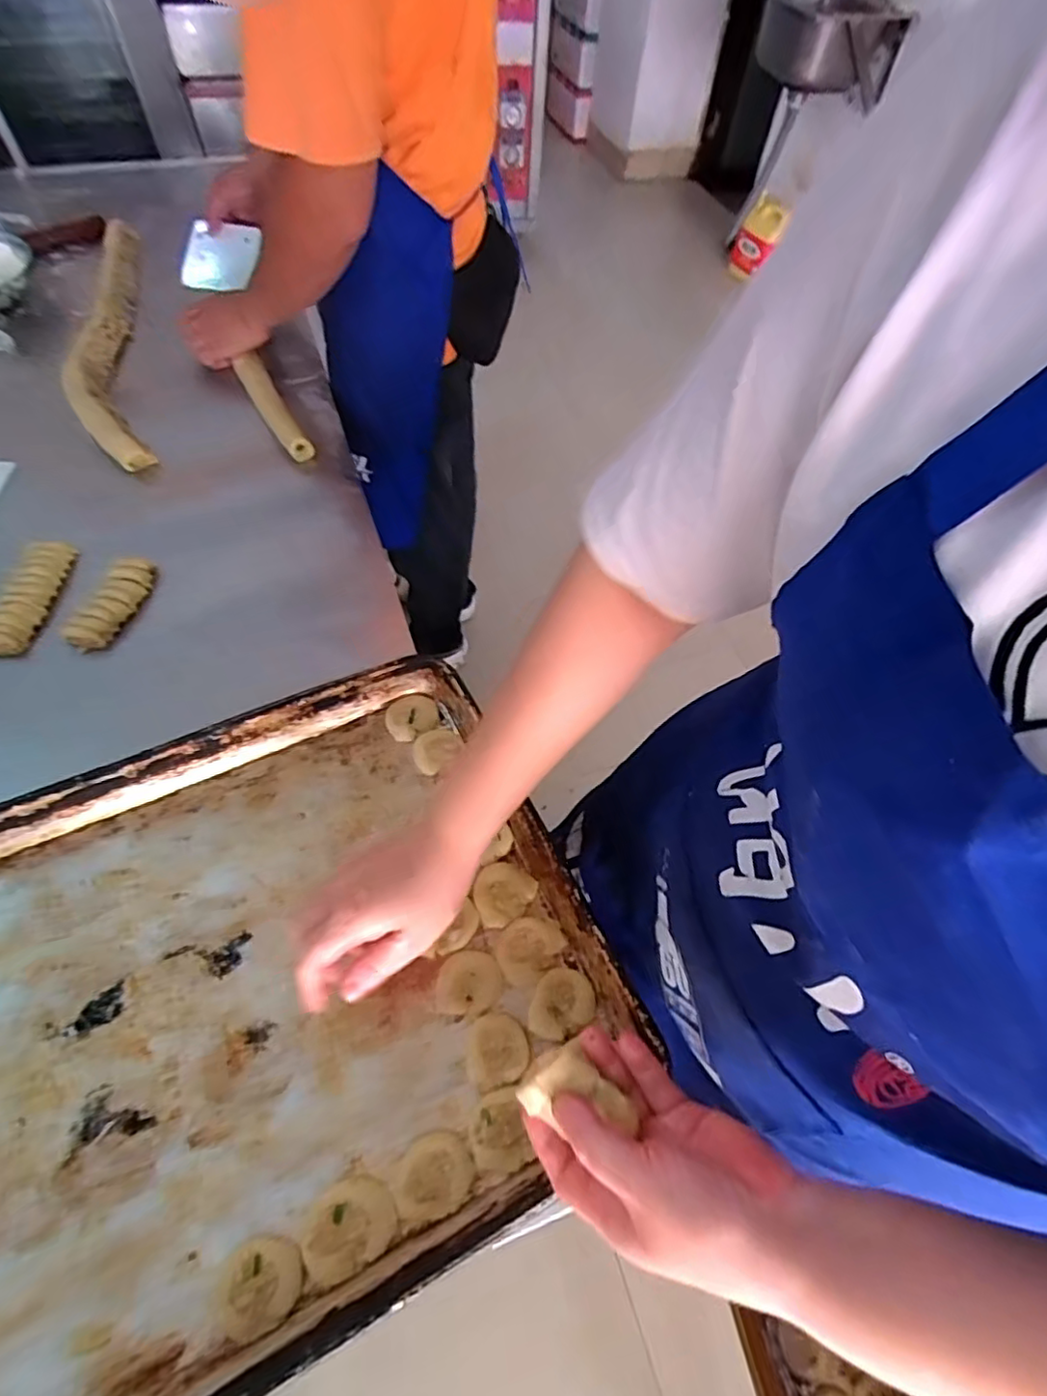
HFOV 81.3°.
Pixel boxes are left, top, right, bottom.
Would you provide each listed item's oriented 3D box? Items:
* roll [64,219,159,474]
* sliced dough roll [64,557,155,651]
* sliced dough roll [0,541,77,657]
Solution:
[{"bbox_3d":[-0.610,-0.550,0.890,0.094,0.048,0.610,-15,61,-12],"label":"roll"},{"bbox_3d":[-0.439,-0.105,0.653,0.045,0.022,0.119,11,59,4],"label":"sliced dough roll"},{"bbox_3d":[-0.532,-0.113,0.653,0.047,0.026,0.148,4,59,0],"label":"sliced dough roll"}]

